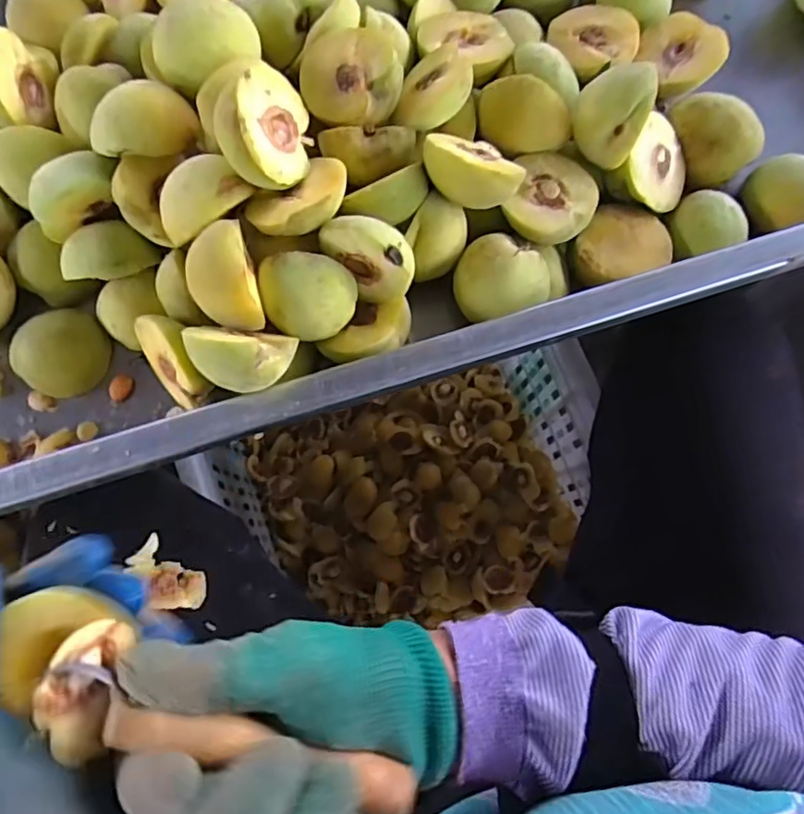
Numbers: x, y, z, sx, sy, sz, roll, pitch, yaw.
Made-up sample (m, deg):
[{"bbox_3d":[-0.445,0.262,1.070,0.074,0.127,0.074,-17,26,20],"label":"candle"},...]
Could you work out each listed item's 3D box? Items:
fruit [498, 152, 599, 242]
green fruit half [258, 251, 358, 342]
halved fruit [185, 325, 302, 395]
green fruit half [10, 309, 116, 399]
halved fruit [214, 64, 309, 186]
[{"bbox_3d":[0.093,-0.130,0.377,0.052,0.025,0.061,18,77,3],"label":"fruit"},{"bbox_3d":[-0.051,-0.060,0.333,0.030,0.050,0.044,16,93,35],"label":"green fruit half"},{"bbox_3d":[-0.086,-0.026,0.311,0.054,0.024,0.032,6,77,1],"label":"halved fruit"},{"bbox_3d":[-0.211,-0.034,0.370,0.047,0.024,0.054,40,79,8],"label":"green fruit half"},{"bbox_3d":[-0.071,-0.145,0.314,0.020,0.055,0.054,-1,31,31],"label":"halved fruit"}]

